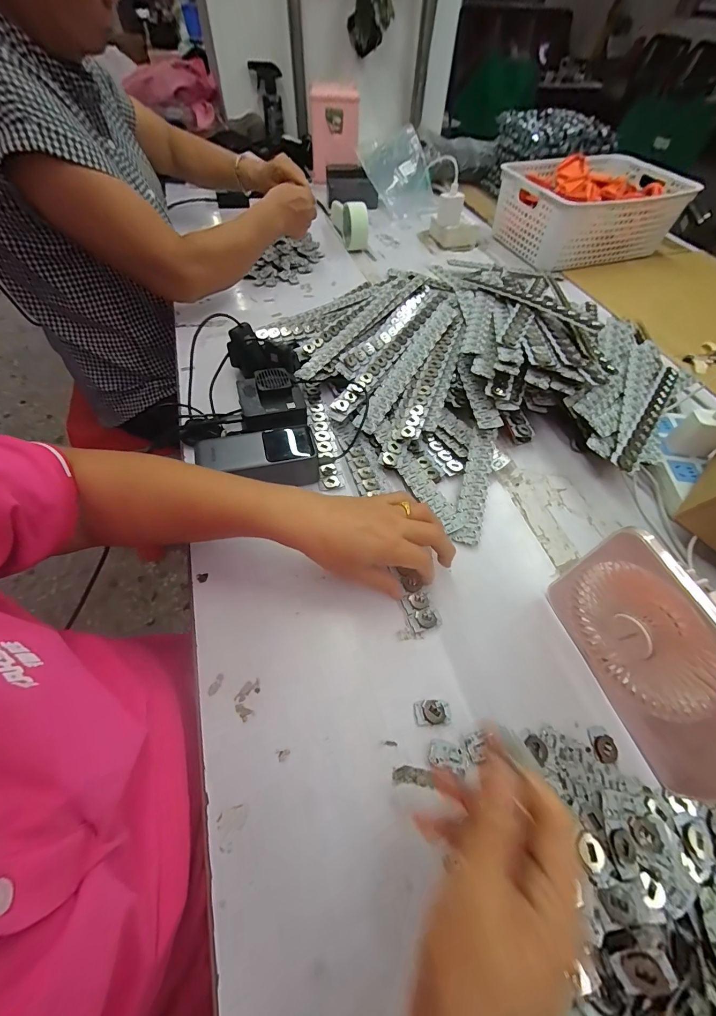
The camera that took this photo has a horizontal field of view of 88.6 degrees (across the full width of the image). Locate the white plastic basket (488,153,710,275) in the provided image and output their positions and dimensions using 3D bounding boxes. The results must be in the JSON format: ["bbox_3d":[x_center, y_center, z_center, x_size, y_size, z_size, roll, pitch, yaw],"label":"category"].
[{"bbox_3d":[0.507,-0.669,0.831,0.342,0.139,0.258,-11,57,-10],"label":"white plastic basket"}]

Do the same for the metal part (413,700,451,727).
[{"bbox_3d":[0.063,0.172,0.308,0.029,0.006,0.018,-2,56,-5],"label":"metal part"}]

